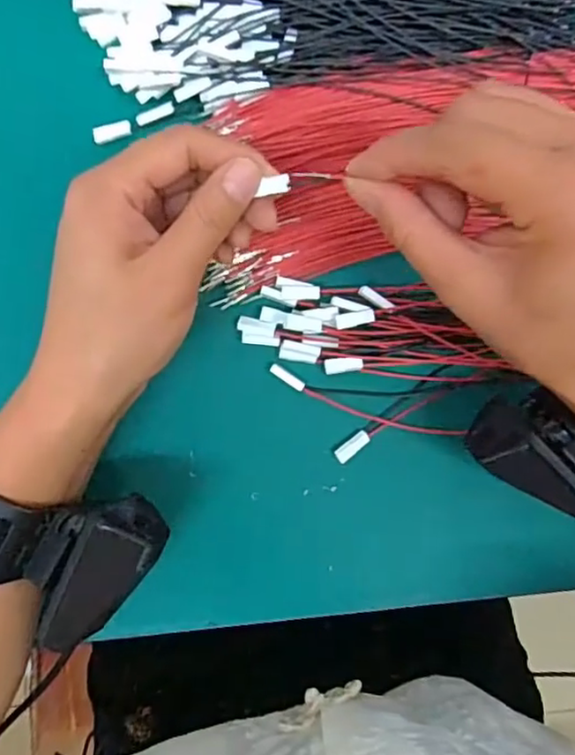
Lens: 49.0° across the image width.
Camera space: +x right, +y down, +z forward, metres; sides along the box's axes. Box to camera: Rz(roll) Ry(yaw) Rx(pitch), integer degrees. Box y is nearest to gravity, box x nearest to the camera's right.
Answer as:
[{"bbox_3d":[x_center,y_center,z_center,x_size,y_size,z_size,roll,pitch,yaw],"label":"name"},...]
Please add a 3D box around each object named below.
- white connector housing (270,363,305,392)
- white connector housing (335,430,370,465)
[{"bbox_3d":[0.000,0.000,0.324,0.020,0.004,0.006,33,85,-2],"label":"white connector housing"},{"bbox_3d":[0.033,0.036,0.324,0.020,0.004,0.008,-41,91,-5],"label":"white connector housing"}]

